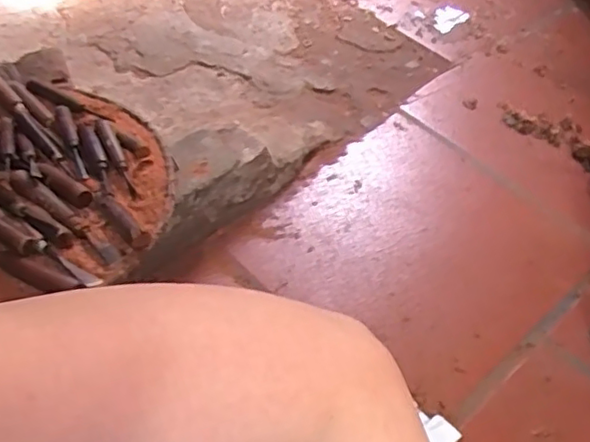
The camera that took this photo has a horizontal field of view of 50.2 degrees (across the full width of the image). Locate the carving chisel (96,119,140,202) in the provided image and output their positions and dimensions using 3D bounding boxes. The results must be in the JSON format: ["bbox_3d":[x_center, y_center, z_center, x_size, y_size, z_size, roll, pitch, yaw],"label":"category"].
[{"bbox_3d":[-0.245,-0.088,0.862,0.021,0.023,0.166,-15,51,-22],"label":"carving chisel"}]

